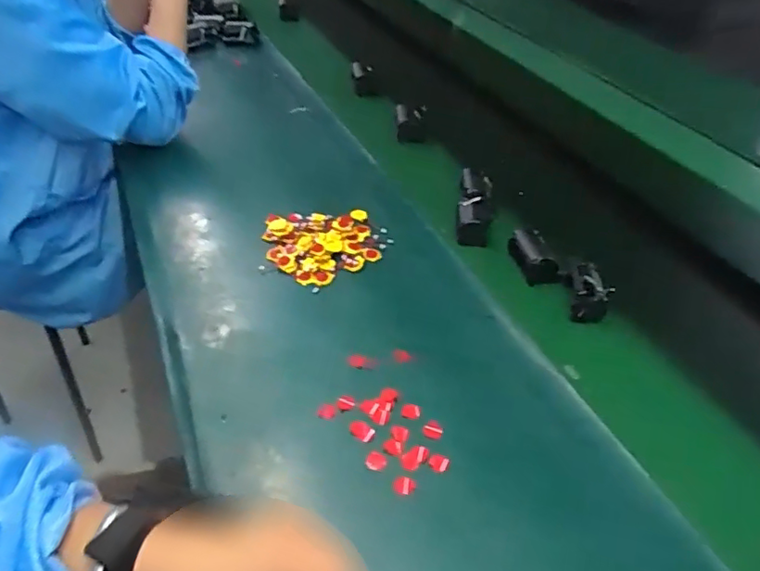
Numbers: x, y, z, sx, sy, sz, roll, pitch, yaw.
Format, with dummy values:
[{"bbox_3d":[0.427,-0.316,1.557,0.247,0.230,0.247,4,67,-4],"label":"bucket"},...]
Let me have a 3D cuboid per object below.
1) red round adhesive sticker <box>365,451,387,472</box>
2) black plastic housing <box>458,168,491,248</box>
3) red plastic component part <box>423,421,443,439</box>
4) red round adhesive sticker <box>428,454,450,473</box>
[{"bbox_3d":[-0.003,0.152,0.497,0.018,0.004,0.016,11,43,8],"label":"red round adhesive sticker"},{"bbox_3d":[0.129,-0.113,0.788,0.041,0.043,0.148,9,41,5],"label":"black plastic housing"},{"bbox_3d":[0.048,0.131,0.521,0.017,0.004,0.018,2,42,-2],"label":"red plastic component part"},{"bbox_3d":[0.050,0.152,0.493,0.017,0.004,0.015,24,46,20],"label":"red round adhesive sticker"}]

